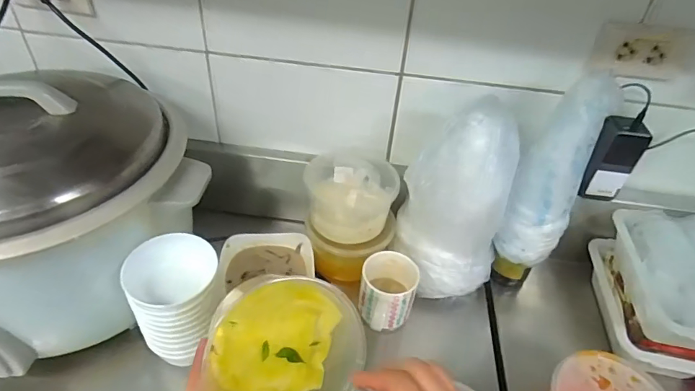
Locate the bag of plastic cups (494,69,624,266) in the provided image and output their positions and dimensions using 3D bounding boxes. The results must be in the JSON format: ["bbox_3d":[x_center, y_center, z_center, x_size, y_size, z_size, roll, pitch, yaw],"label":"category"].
[{"bbox_3d":[0.295,-0.023,0.630,0.093,0.284,0.073,28,46,24],"label":"bag of plastic cups"}]

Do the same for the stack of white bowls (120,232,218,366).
[{"bbox_3d":[-0.209,0.129,0.544,0.104,0.121,0.104,-10,43,-17],"label":"stack of white bowls"}]

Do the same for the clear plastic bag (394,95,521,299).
[{"bbox_3d":[0.161,0.013,0.649,0.146,0.285,0.126,-17,46,-24],"label":"clear plastic bag"}]

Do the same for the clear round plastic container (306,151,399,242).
[{"bbox_3d":[0.002,-0.001,0.712,0.146,0.084,0.120,21,43,17],"label":"clear round plastic container"}]

